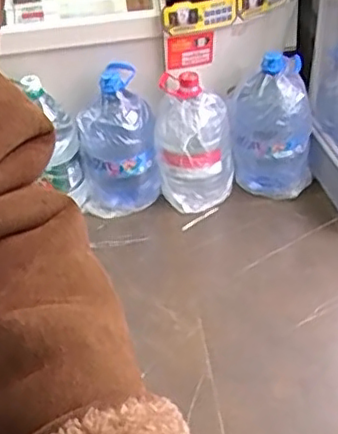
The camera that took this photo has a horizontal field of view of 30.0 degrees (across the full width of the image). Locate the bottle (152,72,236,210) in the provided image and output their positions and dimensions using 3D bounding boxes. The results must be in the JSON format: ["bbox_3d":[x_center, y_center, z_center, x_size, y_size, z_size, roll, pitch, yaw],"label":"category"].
[{"bbox_3d":[0.074,-0.222,1.914,0.222,0.399,0.169,-2,36,6],"label":"bottle"}]

